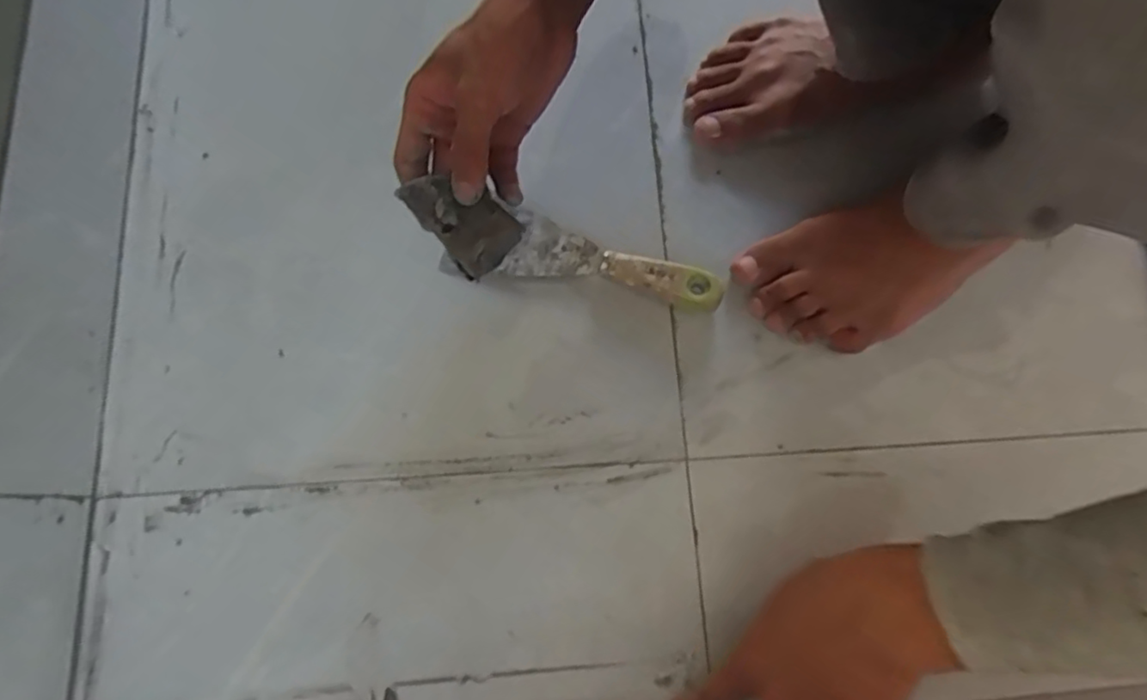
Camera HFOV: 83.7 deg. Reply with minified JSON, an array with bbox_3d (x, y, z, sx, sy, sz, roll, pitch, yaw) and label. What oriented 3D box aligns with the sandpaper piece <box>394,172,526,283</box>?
[{"bbox_3d":[-0.066,-0.081,0.390,0.046,0.010,0.068,-45,105,-16],"label":"sandpaper piece"}]

